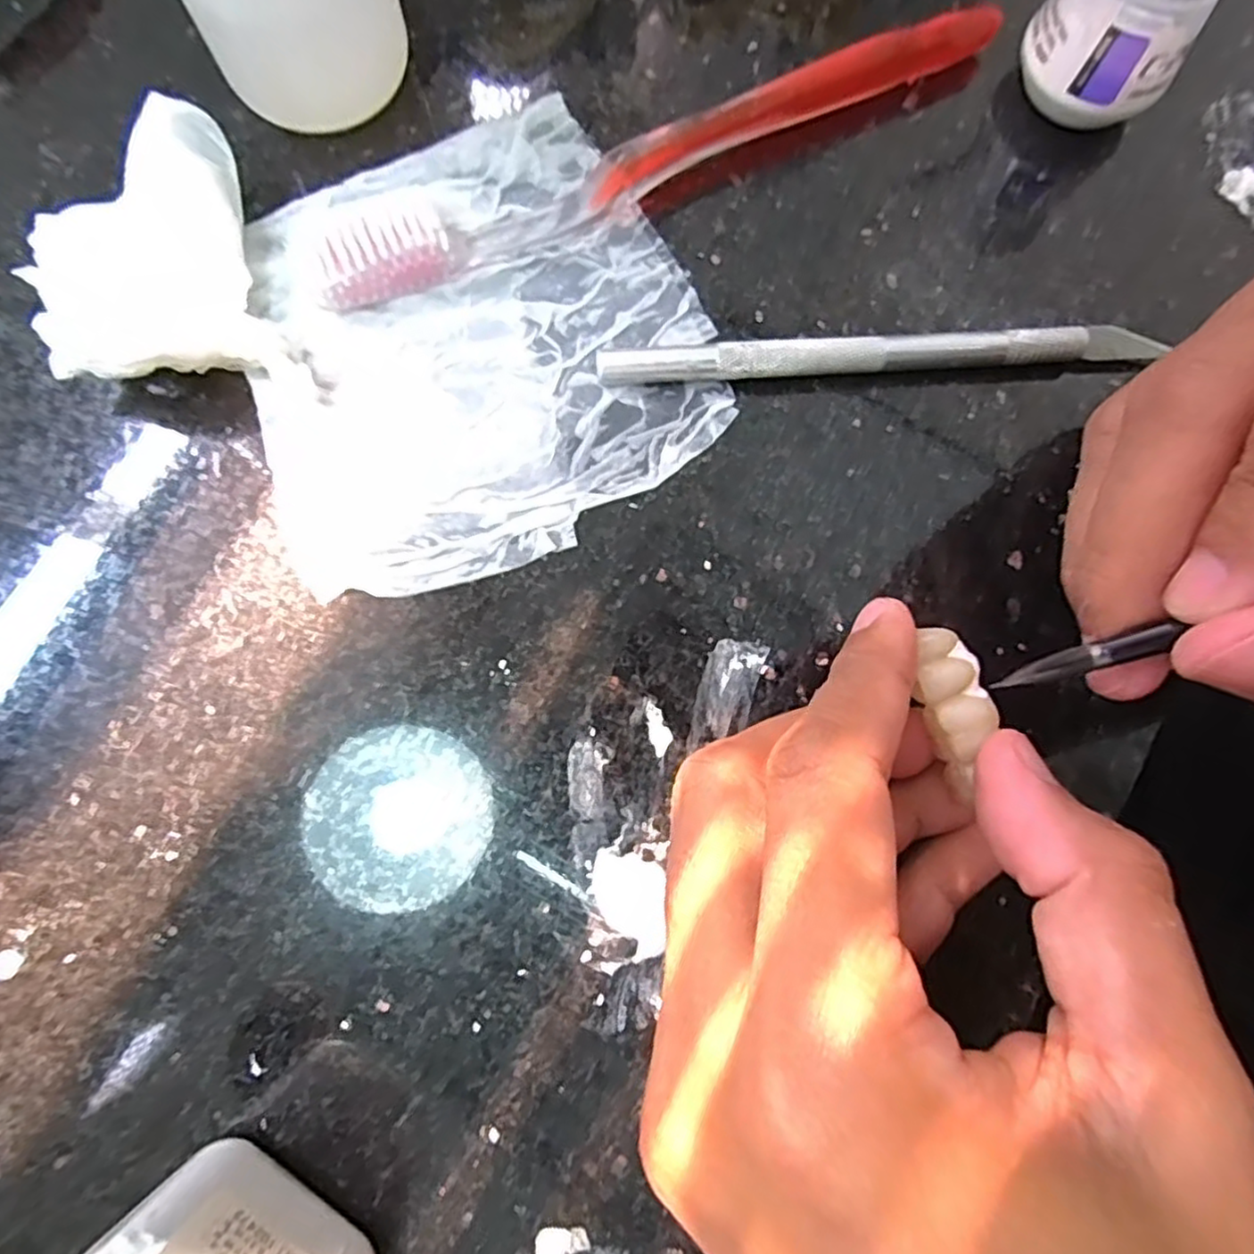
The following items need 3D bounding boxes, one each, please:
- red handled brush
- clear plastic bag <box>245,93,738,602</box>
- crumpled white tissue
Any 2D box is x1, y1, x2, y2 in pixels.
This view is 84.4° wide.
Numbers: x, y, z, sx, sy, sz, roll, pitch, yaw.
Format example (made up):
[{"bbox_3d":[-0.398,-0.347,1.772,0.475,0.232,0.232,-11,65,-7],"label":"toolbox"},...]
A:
[{"bbox_3d":[0.011,-0.120,0.174,0.182,0.012,0.013,-25,80,-6],"label":"red handled brush"},{"bbox_3d":[-0.037,-0.071,0.163,0.106,0.011,0.112,-16,79,-5],"label":"clear plastic bag"},{"bbox_3d":[-0.111,-0.085,0.160,0.046,0.019,0.060,-17,79,-5],"label":"crumpled white tissue"}]

